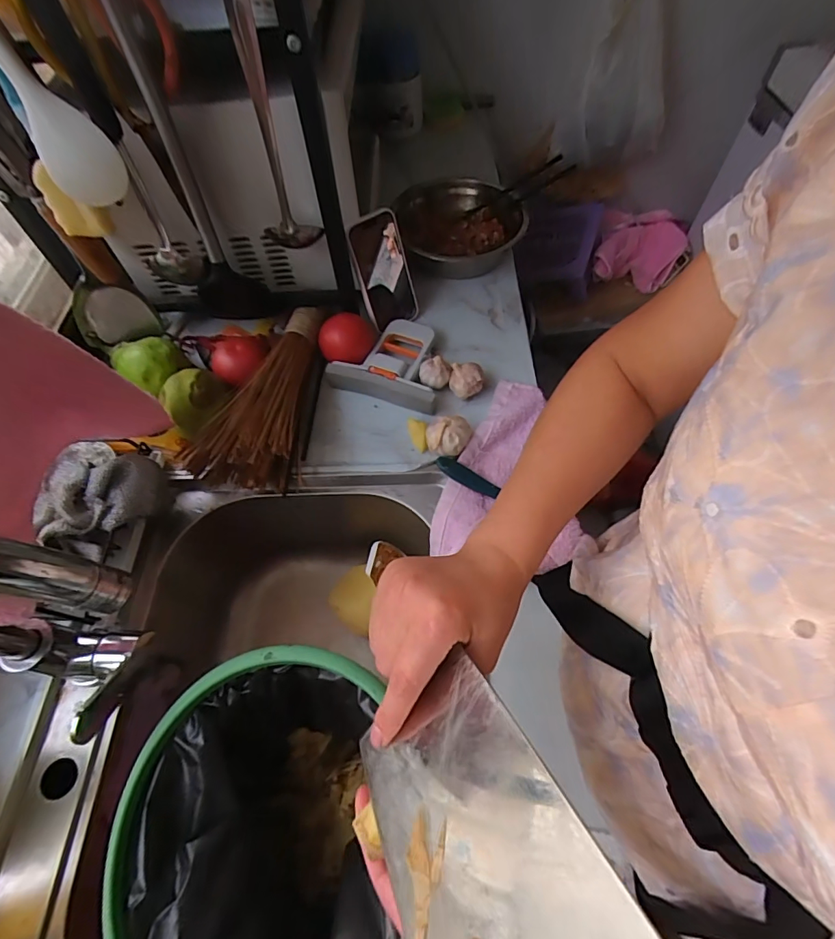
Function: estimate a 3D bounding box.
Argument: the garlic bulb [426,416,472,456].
[{"bbox_3d":[0.038,-0.038,0.544,0.053,0.035,0.043,-4,61,0],"label":"garlic bulb"}]

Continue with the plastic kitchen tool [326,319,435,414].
[{"bbox_3d":[-0.029,-0.151,0.611,0.142,0.029,0.127,16,63,11],"label":"plastic kitchen tool"}]

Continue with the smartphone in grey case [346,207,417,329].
[{"bbox_3d":[-0.042,-0.263,0.605,0.075,0.140,0.013,-32,45,-16],"label":"smartphone in grey case"}]

